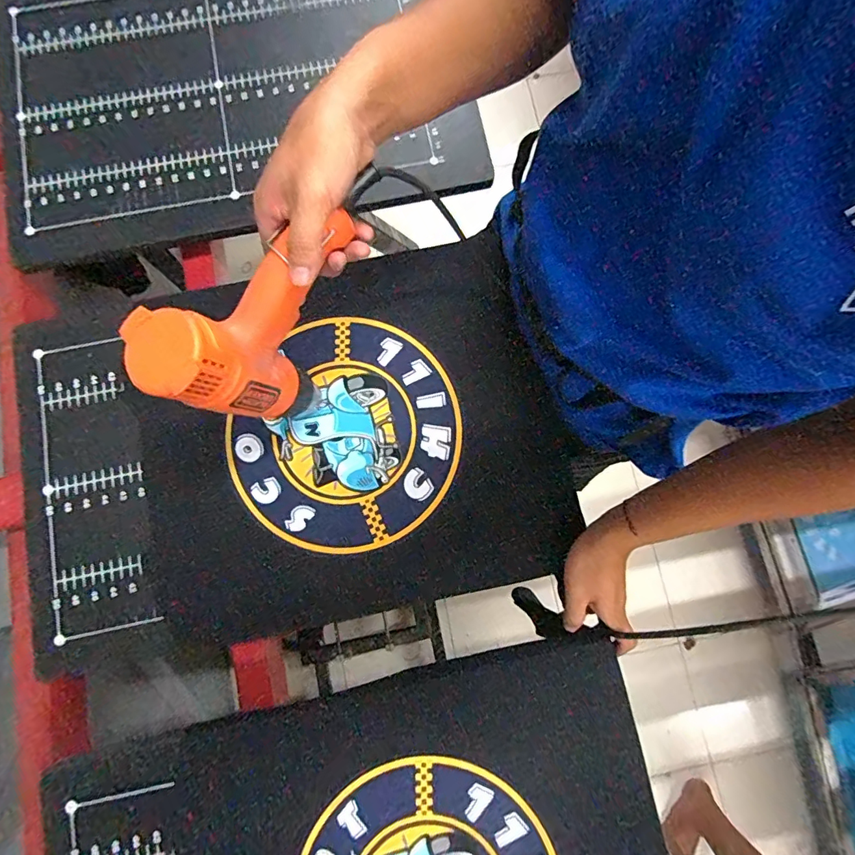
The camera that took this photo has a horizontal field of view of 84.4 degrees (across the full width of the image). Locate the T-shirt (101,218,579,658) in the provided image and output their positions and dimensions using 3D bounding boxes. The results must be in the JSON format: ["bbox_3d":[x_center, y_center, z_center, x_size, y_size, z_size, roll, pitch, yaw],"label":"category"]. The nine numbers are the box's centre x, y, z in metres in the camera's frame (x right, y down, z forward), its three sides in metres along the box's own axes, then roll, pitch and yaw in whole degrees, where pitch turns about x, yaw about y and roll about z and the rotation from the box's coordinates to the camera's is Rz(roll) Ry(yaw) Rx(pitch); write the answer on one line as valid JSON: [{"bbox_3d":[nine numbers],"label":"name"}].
[{"bbox_3d":[-0.090,0.002,0.527,0.466,0.053,0.394,-14,80,-3],"label":"T-shirt"}]

